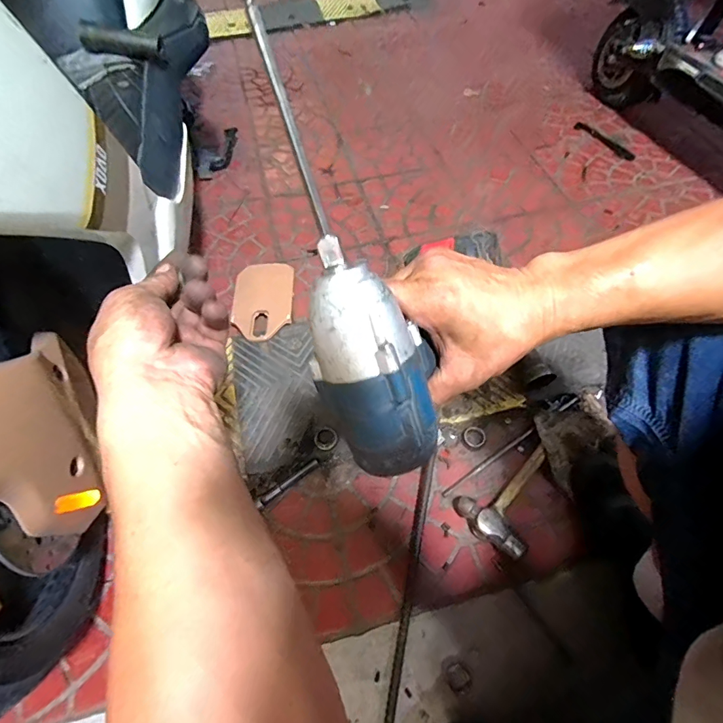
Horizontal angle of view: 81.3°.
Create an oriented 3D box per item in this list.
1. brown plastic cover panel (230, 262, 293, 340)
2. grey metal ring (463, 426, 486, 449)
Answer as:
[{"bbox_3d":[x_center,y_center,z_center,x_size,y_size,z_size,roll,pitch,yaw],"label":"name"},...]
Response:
[{"bbox_3d":[-0.208,-0.130,0.892,0.125,0.008,0.193,-1,63,0],"label":"brown plastic cover panel"},{"bbox_3d":[0.193,0.129,0.716,0.038,0.007,0.036,-1,58,2],"label":"grey metal ring"}]

